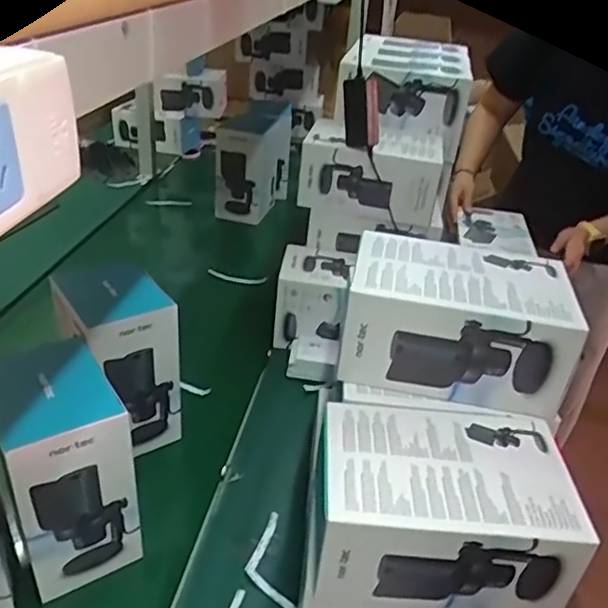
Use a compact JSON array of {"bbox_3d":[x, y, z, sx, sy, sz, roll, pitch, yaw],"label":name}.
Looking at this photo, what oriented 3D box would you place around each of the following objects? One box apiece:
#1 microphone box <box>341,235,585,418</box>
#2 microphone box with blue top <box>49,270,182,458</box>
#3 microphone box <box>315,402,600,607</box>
[{"bbox_3d":[0.166,0.024,0.668,0.228,0.128,0.132,12,31,9],"label":"microphone box"},{"bbox_3d":[-0.257,0.083,0.834,0.116,0.244,0.143,-21,40,-37],"label":"microphone box with blue top"},{"bbox_3d":[0.131,0.195,0.596,0.227,0.113,0.152,6,31,-1],"label":"microphone box"}]

